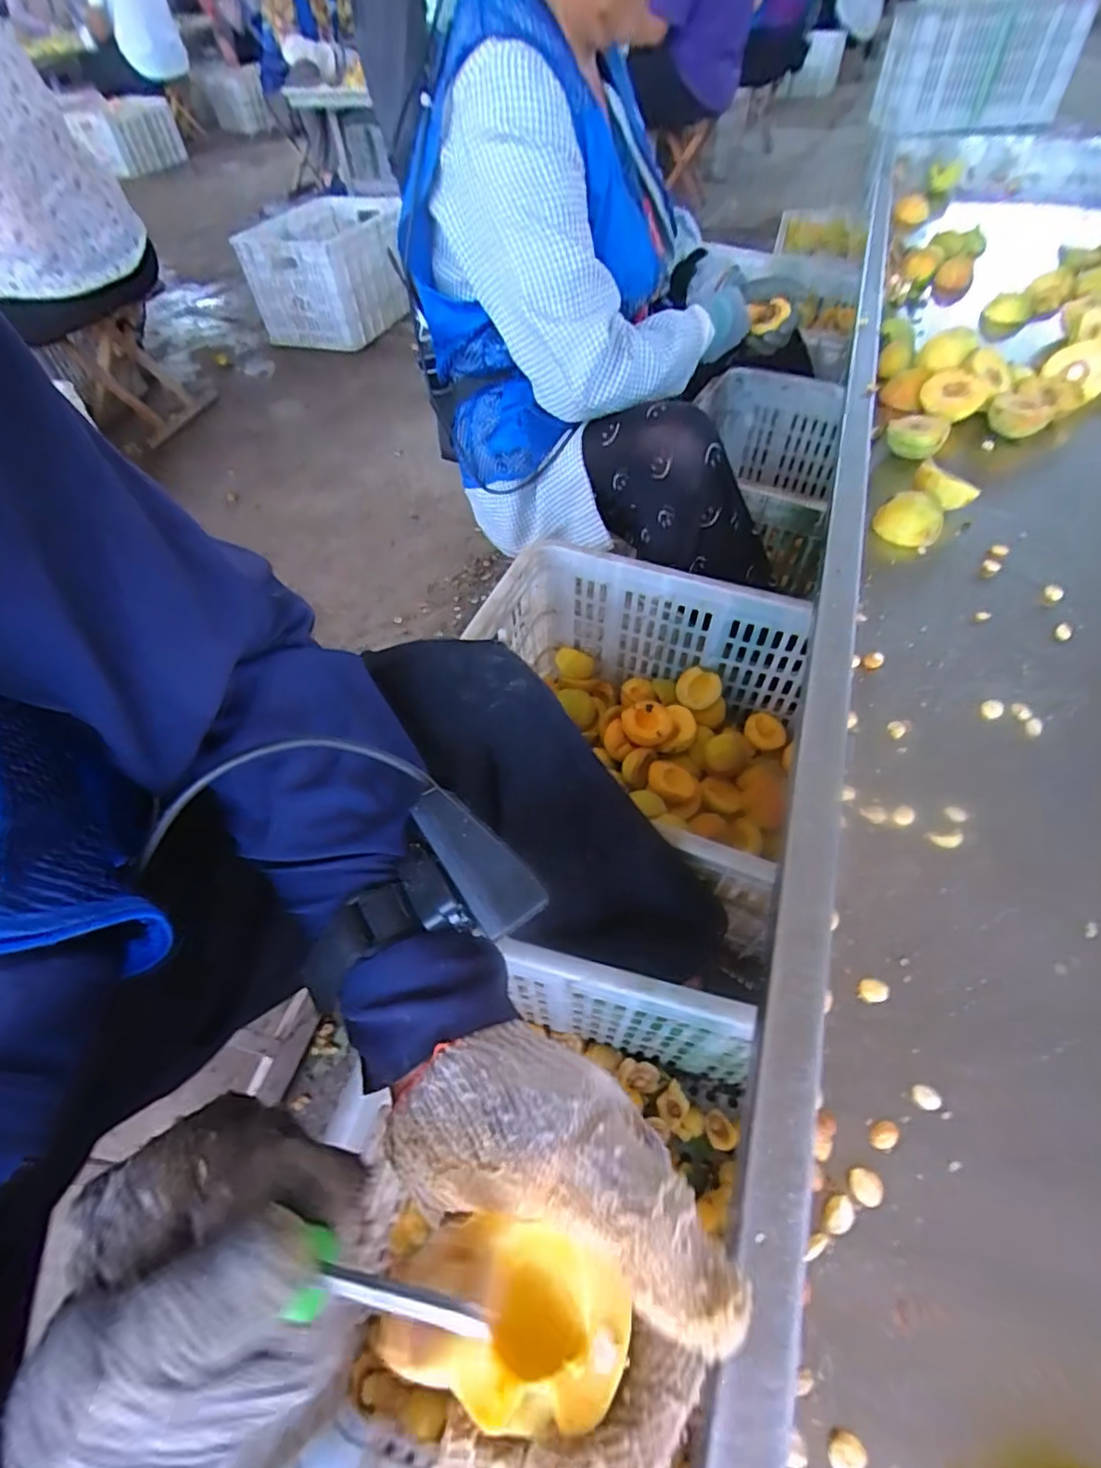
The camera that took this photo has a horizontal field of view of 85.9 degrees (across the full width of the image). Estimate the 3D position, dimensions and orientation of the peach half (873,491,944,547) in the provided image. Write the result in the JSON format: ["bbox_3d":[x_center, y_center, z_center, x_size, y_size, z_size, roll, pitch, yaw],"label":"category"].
[{"bbox_3d":[0.337,-0.199,0.556,0.055,0.036,0.049,29,60,20],"label":"peach half"}]

